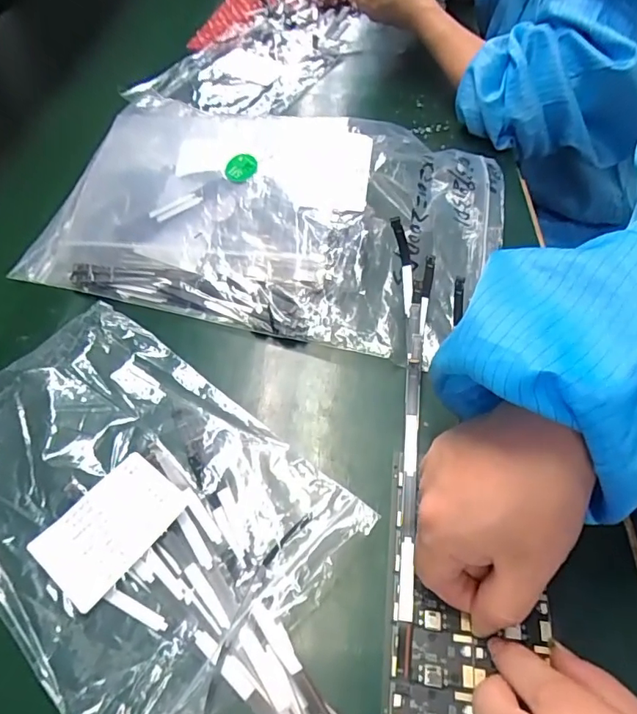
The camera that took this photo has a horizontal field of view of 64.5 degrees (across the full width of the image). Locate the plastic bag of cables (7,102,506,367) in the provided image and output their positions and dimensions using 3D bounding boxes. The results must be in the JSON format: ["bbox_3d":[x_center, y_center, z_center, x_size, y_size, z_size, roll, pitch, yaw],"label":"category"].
[{"bbox_3d":[-0.031,-0.127,0.389,0.336,0.059,0.230,16,55,11],"label":"plastic bag of cables"}]

